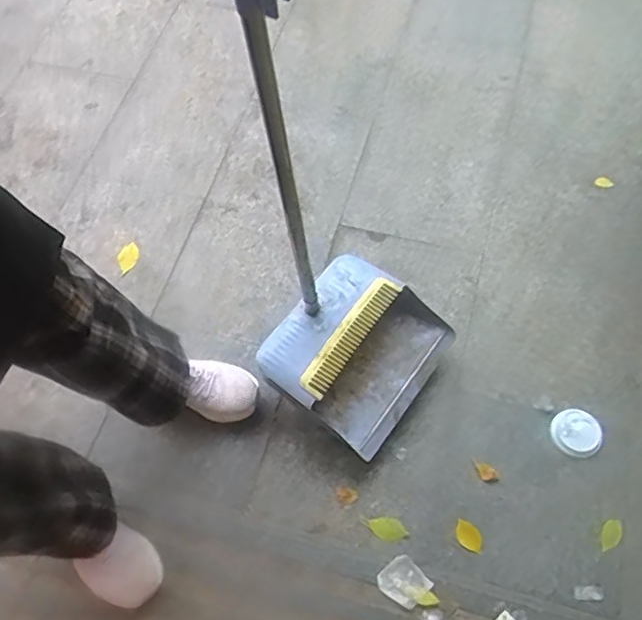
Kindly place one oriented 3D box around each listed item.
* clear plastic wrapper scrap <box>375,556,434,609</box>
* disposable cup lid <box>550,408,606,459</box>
[{"bbox_3d":[0.132,0.435,0.975,0.066,0.006,0.070,-41,69,-16],"label":"clear plastic wrapper scrap"},{"bbox_3d":[0.452,0.218,1.077,0.086,0.014,0.081,-1,64,2],"label":"disposable cup lid"}]

